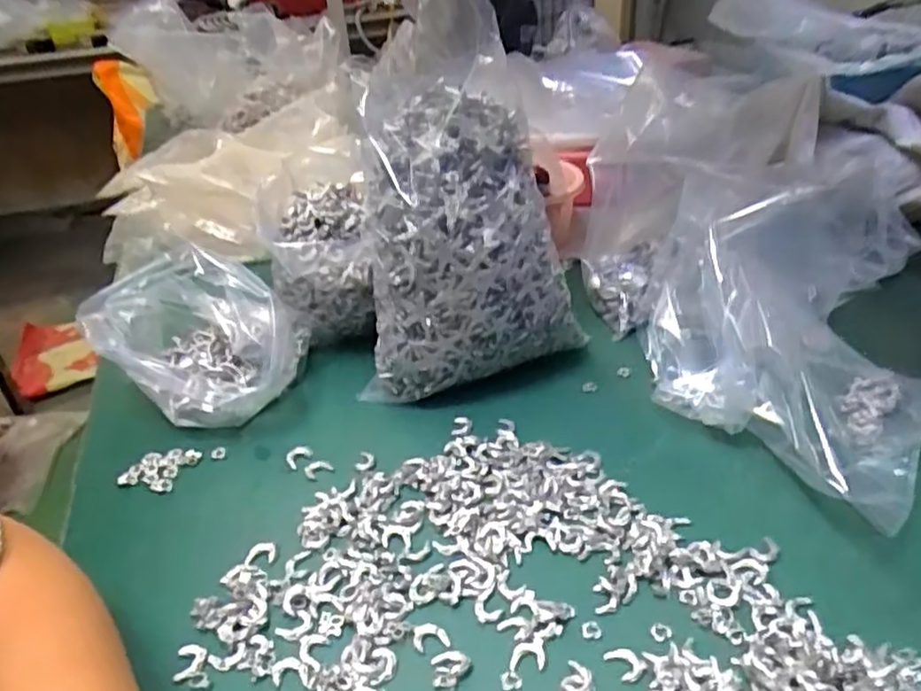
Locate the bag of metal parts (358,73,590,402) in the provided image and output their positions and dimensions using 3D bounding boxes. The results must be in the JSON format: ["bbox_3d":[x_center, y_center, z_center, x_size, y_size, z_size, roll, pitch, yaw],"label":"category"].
[{"bbox_3d":[0.001,-0.066,0.514,0.156,0.220,0.104,6,33,15],"label":"bag of metal parts"}]

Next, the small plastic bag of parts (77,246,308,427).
[{"bbox_3d":[-0.205,0.000,0.534,0.155,0.109,0.121,-12,32,-12],"label":"small plastic bag of parts"}]

